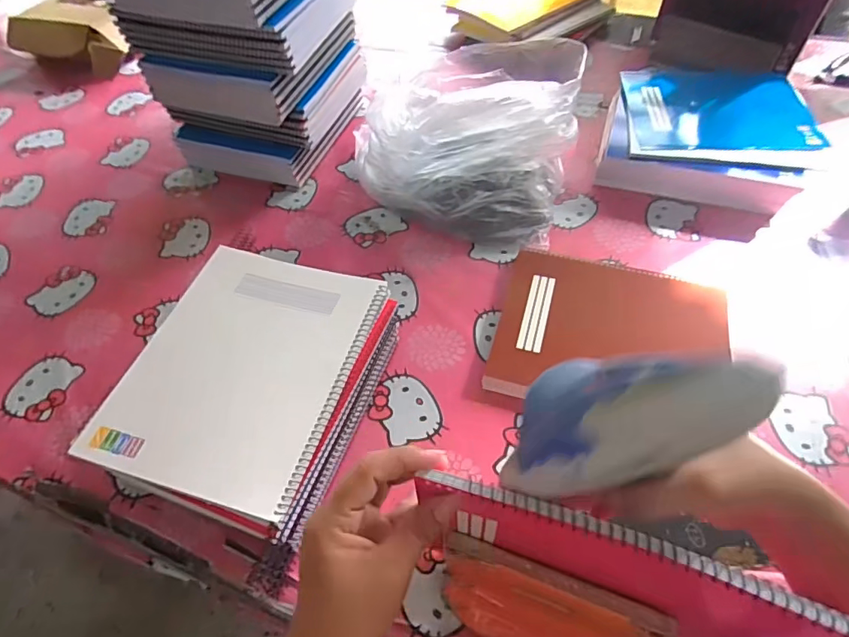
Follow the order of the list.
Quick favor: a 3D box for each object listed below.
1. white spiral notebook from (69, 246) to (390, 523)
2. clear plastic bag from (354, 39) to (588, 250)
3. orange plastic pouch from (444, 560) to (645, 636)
[{"bbox_3d":[-0.170,0.040,0.473,0.199,0.012,0.245,13,57,12],"label":"white spiral notebook"},{"bbox_3d":[0.035,-0.242,0.675,0.317,0.172,0.202,9,56,9],"label":"clear plastic bag"},{"bbox_3d":[0.091,0.247,0.408,0.153,0.015,0.054,18,58,15],"label":"orange plastic pouch"}]

